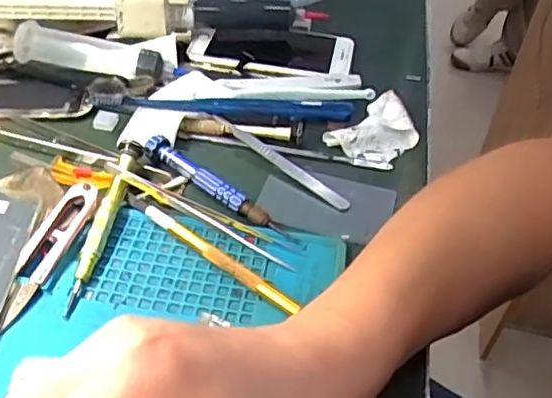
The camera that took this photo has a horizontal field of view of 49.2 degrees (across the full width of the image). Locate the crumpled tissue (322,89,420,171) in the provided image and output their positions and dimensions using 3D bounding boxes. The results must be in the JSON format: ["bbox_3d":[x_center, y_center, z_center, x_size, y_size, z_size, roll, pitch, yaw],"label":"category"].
[{"bbox_3d":[0.074,-0.050,0.438,0.061,0.022,0.050,-31,55,-31],"label":"crumpled tissue"}]

